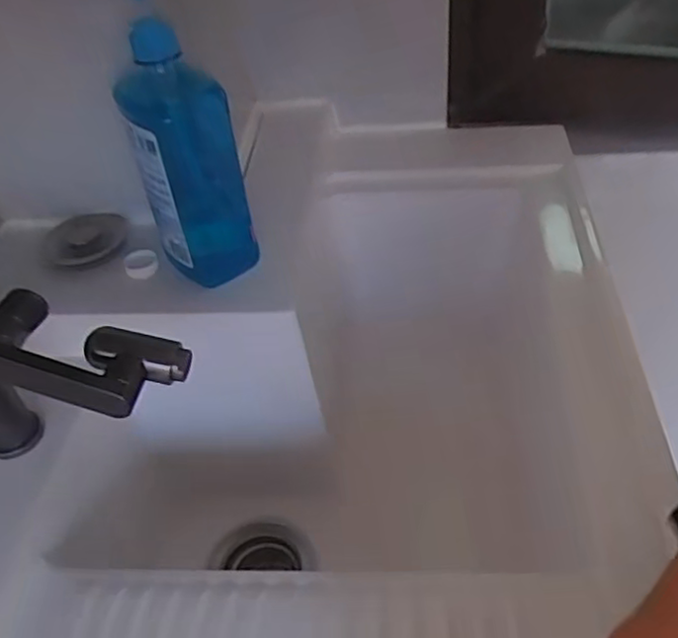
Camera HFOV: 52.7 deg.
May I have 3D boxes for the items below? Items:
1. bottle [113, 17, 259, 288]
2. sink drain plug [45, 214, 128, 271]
[{"bbox_3d":[-0.126,-0.136,0.575,0.084,0.215,0.060,-15,43,-10],"label":"bottle"},{"bbox_3d":[-0.250,-0.078,0.671,0.080,0.018,0.068,-12,42,-6],"label":"sink drain plug"}]

